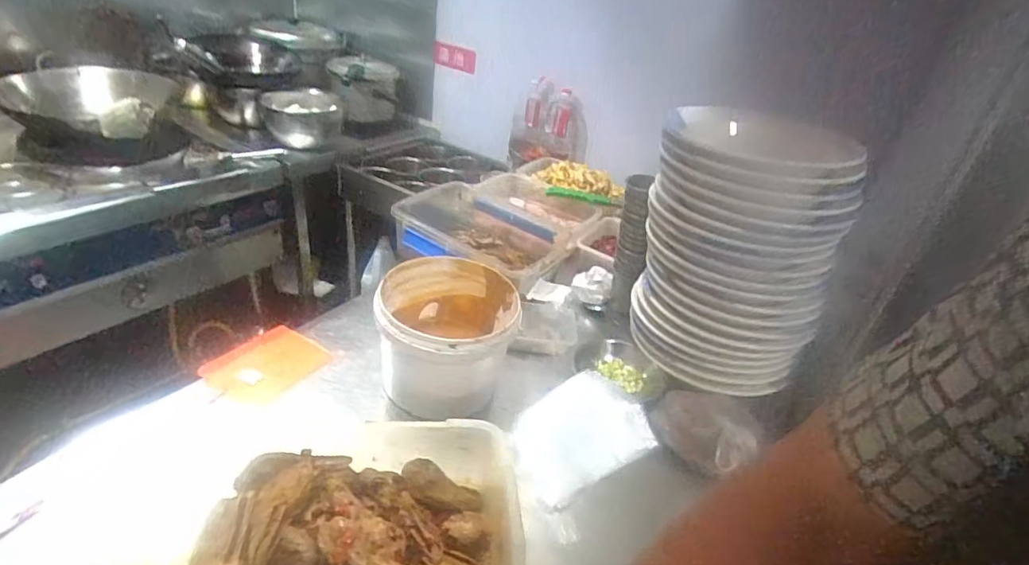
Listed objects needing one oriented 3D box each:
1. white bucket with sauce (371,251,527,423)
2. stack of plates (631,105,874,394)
[{"bbox_3d":[-0.110,0.087,0.859,0.205,0.172,0.222,6,30,-3],"label":"white bucket with sauce"},{"bbox_3d":[0.387,-0.064,0.923,0.289,0.376,0.335,18,31,17],"label":"stack of plates"}]

